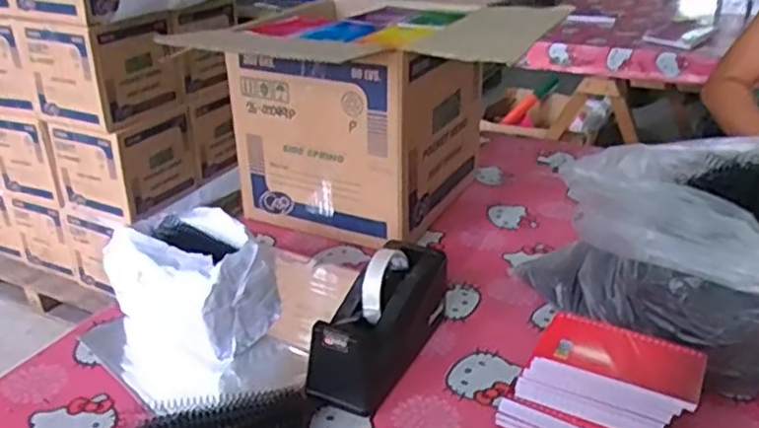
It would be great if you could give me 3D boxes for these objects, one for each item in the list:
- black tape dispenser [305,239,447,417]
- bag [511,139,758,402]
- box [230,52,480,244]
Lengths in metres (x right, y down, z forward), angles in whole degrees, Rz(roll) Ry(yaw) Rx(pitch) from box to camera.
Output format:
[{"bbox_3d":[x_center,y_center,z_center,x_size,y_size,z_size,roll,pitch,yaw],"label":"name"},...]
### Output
[{"bbox_3d":[0.004,0.108,0.730,0.071,0.112,0.201,13,28,26],"label":"black tape dispenser"},{"bbox_3d":[0.379,0.042,0.745,0.290,0.216,0.319,-9,27,-18],"label":"bag"},{"bbox_3d":[-0.031,-0.135,1.054,0.283,0.260,0.289,12,28,24],"label":"box"}]

